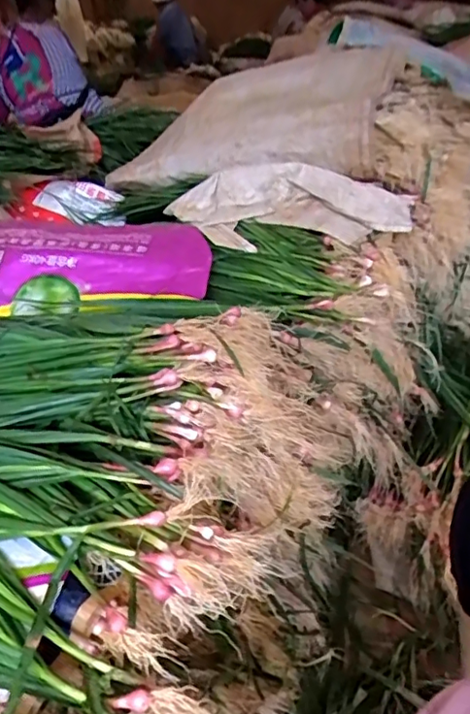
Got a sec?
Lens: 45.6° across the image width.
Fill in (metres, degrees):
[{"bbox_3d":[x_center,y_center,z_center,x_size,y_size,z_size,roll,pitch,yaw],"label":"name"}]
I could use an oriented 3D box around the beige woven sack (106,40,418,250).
[{"bbox_3d":[0.028,-0.371,1.002,0.527,0.227,0.406,-8,34,-2],"label":"beige woven sack"}]

